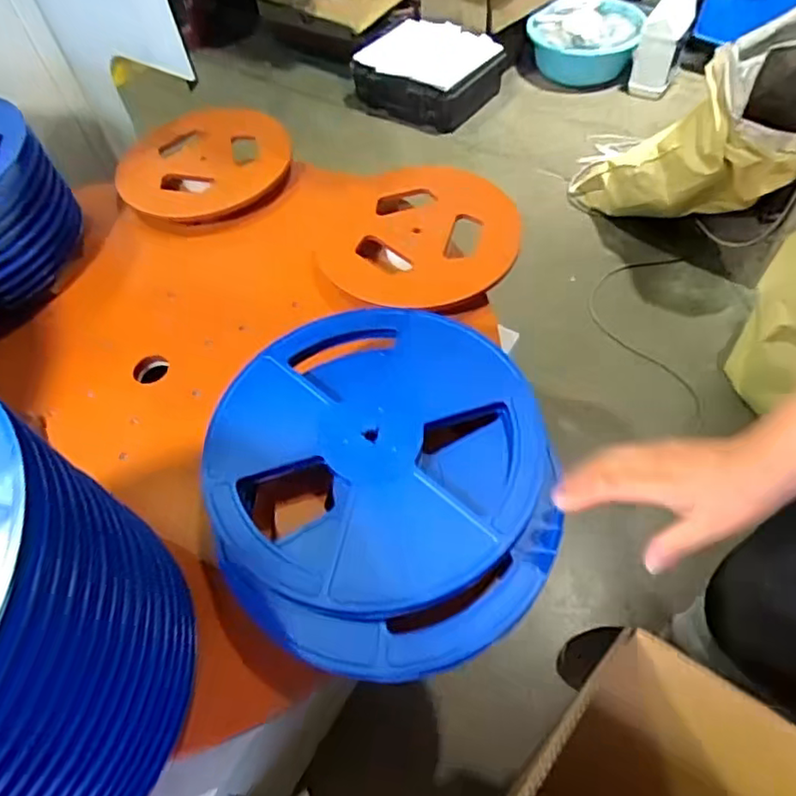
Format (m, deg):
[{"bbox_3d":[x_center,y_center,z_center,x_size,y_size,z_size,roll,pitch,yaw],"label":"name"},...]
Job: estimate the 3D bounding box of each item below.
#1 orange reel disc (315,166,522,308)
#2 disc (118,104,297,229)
[{"bbox_3d":[0.022,-0.221,0.830,0.274,0.035,0.240,14,65,15],"label":"orange reel disc"},{"bbox_3d":[-0.300,-0.372,0.947,0.254,0.043,0.238,-2,55,3],"label":"disc"}]

